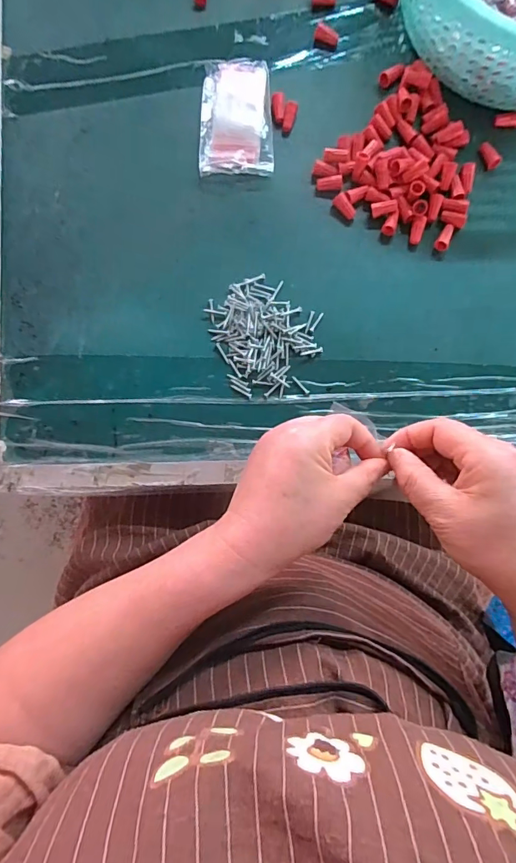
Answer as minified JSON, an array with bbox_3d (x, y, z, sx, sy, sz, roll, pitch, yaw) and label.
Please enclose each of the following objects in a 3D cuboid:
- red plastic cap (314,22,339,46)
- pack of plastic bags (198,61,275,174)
[{"bbox_3d":[0.064,-0.368,0.412,0.022,0.010,0.012,19,88,1],"label":"red plastic cap"},{"bbox_3d":[-0.019,-0.287,0.405,0.064,0.011,0.109,0,87,0],"label":"pack of plastic bags"}]

